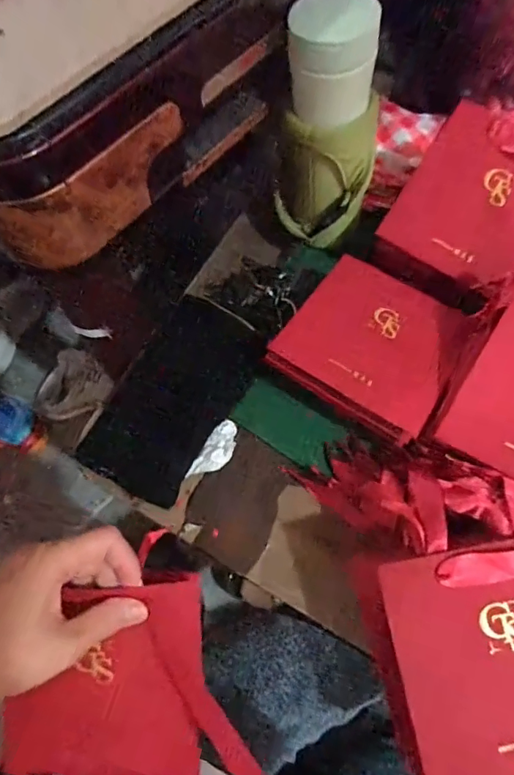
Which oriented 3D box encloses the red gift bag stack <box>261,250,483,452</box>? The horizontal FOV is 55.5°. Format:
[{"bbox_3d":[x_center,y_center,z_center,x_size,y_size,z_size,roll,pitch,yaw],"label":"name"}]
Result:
[{"bbox_3d":[0.104,-0.044,0.429,0.140,0.026,0.142,32,70,13],"label":"red gift bag stack"}]

